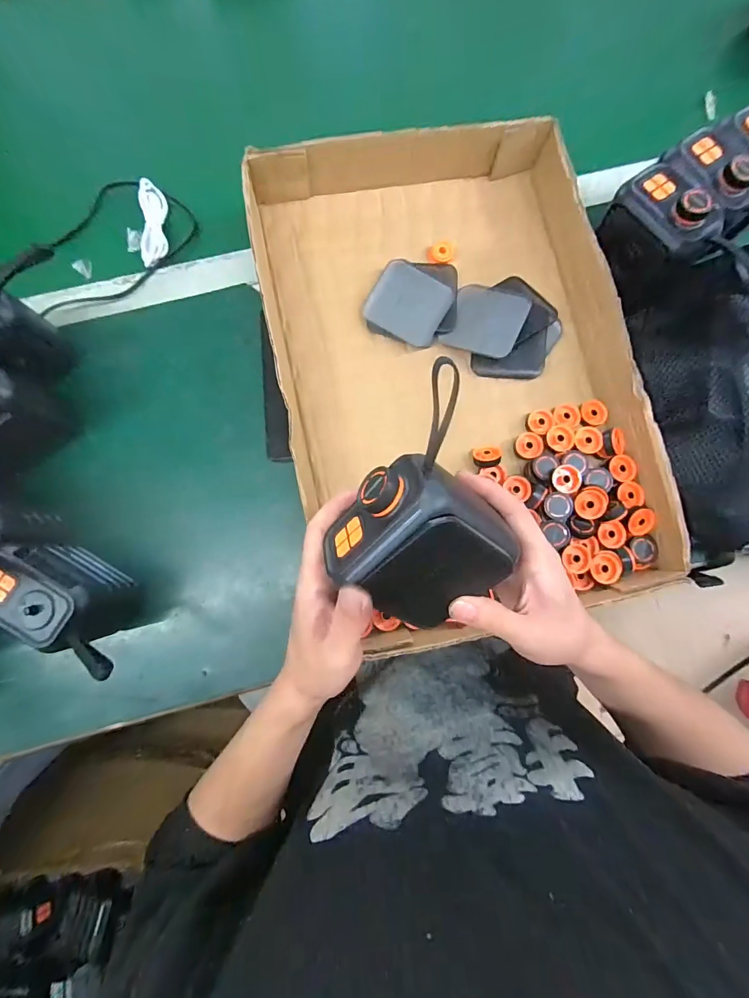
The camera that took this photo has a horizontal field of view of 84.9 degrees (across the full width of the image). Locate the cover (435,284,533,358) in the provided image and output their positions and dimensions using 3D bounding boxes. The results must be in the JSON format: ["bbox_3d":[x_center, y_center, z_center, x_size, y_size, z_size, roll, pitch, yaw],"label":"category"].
[{"bbox_3d":[0.111,-0.178,0.406,0.072,0.004,0.074,20,78,19],"label":"cover"}]

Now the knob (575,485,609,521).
[{"bbox_3d":[0.195,0.003,0.371,0.025,0.014,0.030,42,85,4],"label":"knob"}]

